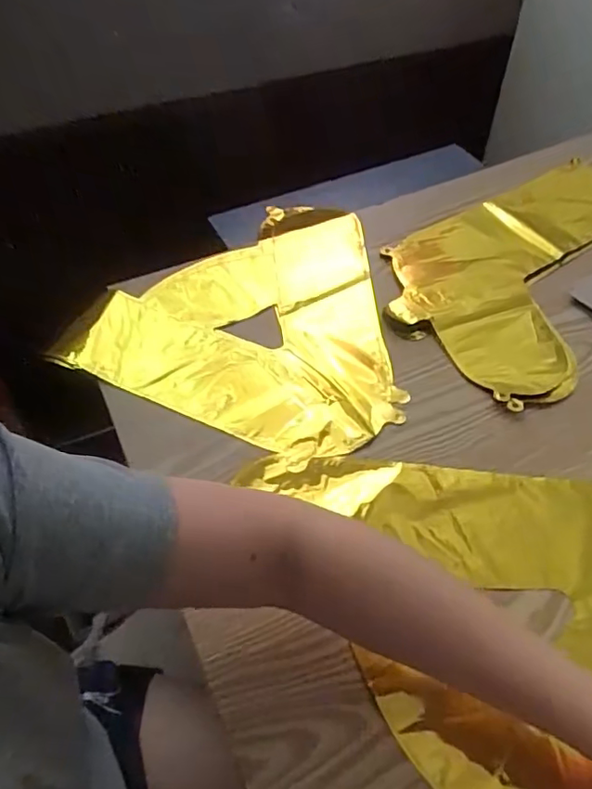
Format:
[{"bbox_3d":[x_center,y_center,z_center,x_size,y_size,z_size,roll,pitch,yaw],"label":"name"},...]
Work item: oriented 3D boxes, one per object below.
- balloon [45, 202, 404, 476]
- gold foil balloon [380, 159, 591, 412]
[{"bbox_3d":[-0.018,-0.098,0.597,0.310,0.019,0.325,22,55,17],"label":"balloon"},{"bbox_3d":[0.276,-0.154,0.638,0.390,0.010,0.237,-34,59,-23],"label":"gold foil balloon"}]

